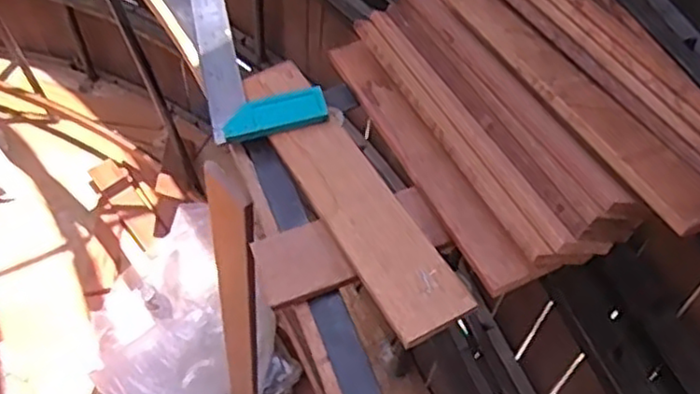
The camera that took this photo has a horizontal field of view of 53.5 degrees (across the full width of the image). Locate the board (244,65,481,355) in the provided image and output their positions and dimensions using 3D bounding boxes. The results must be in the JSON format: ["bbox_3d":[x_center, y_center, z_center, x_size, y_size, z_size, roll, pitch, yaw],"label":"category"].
[{"bbox_3d":[-0.008,-0.014,0.618,0.067,0.015,0.328,-26,58,-12],"label":"board"}]

